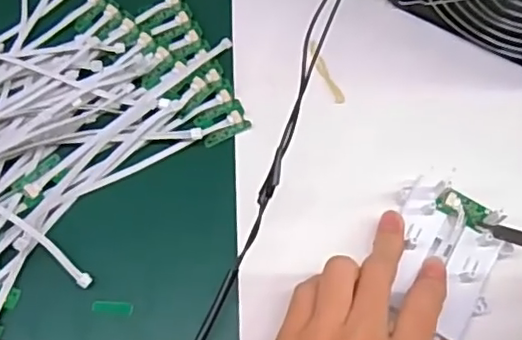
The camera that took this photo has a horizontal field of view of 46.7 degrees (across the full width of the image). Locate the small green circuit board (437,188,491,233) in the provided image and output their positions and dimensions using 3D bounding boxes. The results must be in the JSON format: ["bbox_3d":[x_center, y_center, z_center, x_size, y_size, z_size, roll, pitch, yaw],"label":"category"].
[{"bbox_3d":[0.119,0.022,0.350,0.034,0.006,0.016,37,71,10],"label":"small green circuit board"}]

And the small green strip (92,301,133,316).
[{"bbox_3d":[-0.081,0.075,0.329,0.021,0.004,0.006,4,68,-2],"label":"small green strip"}]

